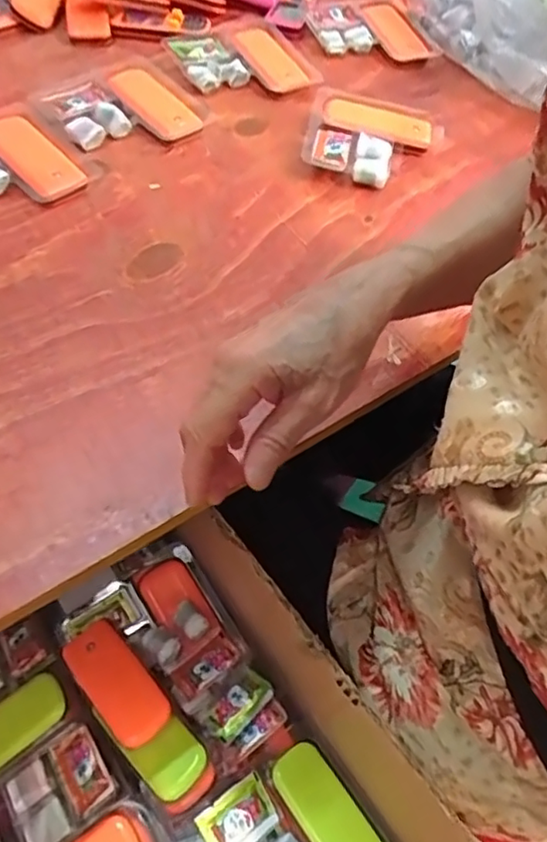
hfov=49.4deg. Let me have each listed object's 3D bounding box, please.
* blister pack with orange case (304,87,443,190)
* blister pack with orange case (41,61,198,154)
[{"bbox_3d":[0.092,-0.265,0.556,0.122,0.016,0.123,13,56,4],"label":"blister pack with orange case"},{"bbox_3d":[-0.139,-0.291,0.556,0.123,0.021,0.111,-26,62,-21],"label":"blister pack with orange case"}]

